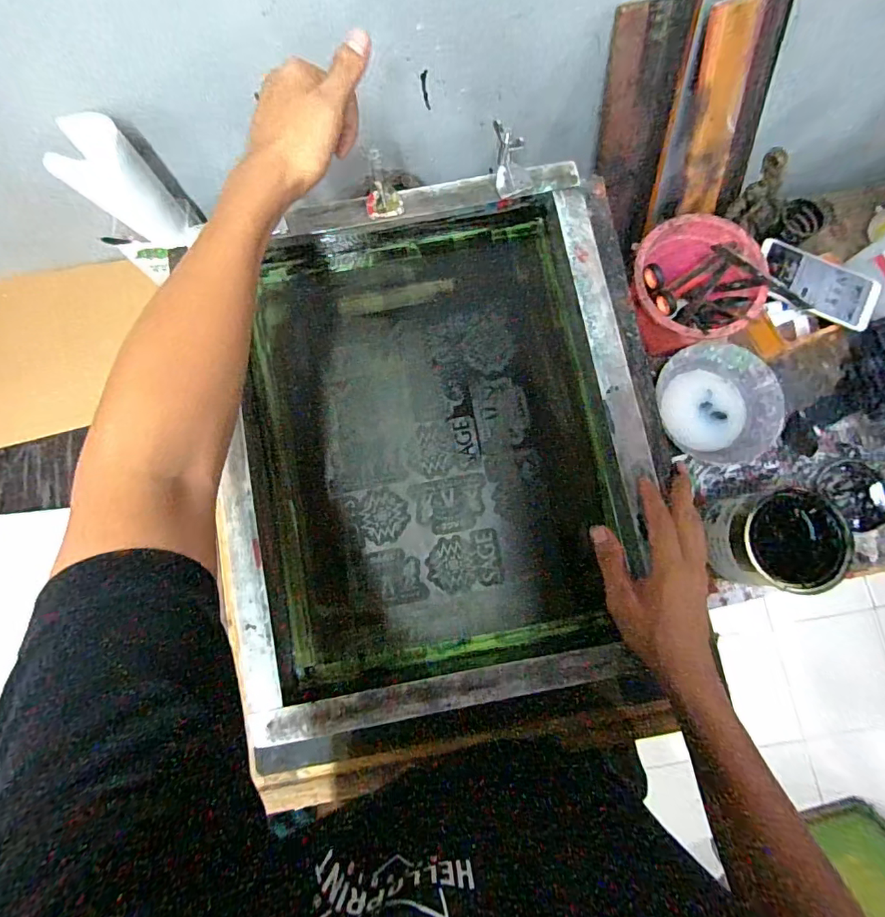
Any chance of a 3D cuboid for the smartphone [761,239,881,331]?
[{"bbox_3d":[0.494,-0.231,0.620,0.158,0.013,0.066,28,95,6],"label":"smartphone"}]

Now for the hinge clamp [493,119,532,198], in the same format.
[{"bbox_3d":[0.067,-0.306,0.476,0.030,0.065,0.028,-22,40,-4],"label":"hinge clamp"}]

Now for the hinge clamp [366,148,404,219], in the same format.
[{"bbox_3d":[-0.060,-0.276,0.471,0.042,0.035,0.053,-12,79,-2],"label":"hinge clamp"}]

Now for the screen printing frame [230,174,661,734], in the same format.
[{"bbox_3d":[-0.015,-0.022,0.473,0.397,0.053,0.495,-10,82,-2],"label":"screen printing frame"}]

